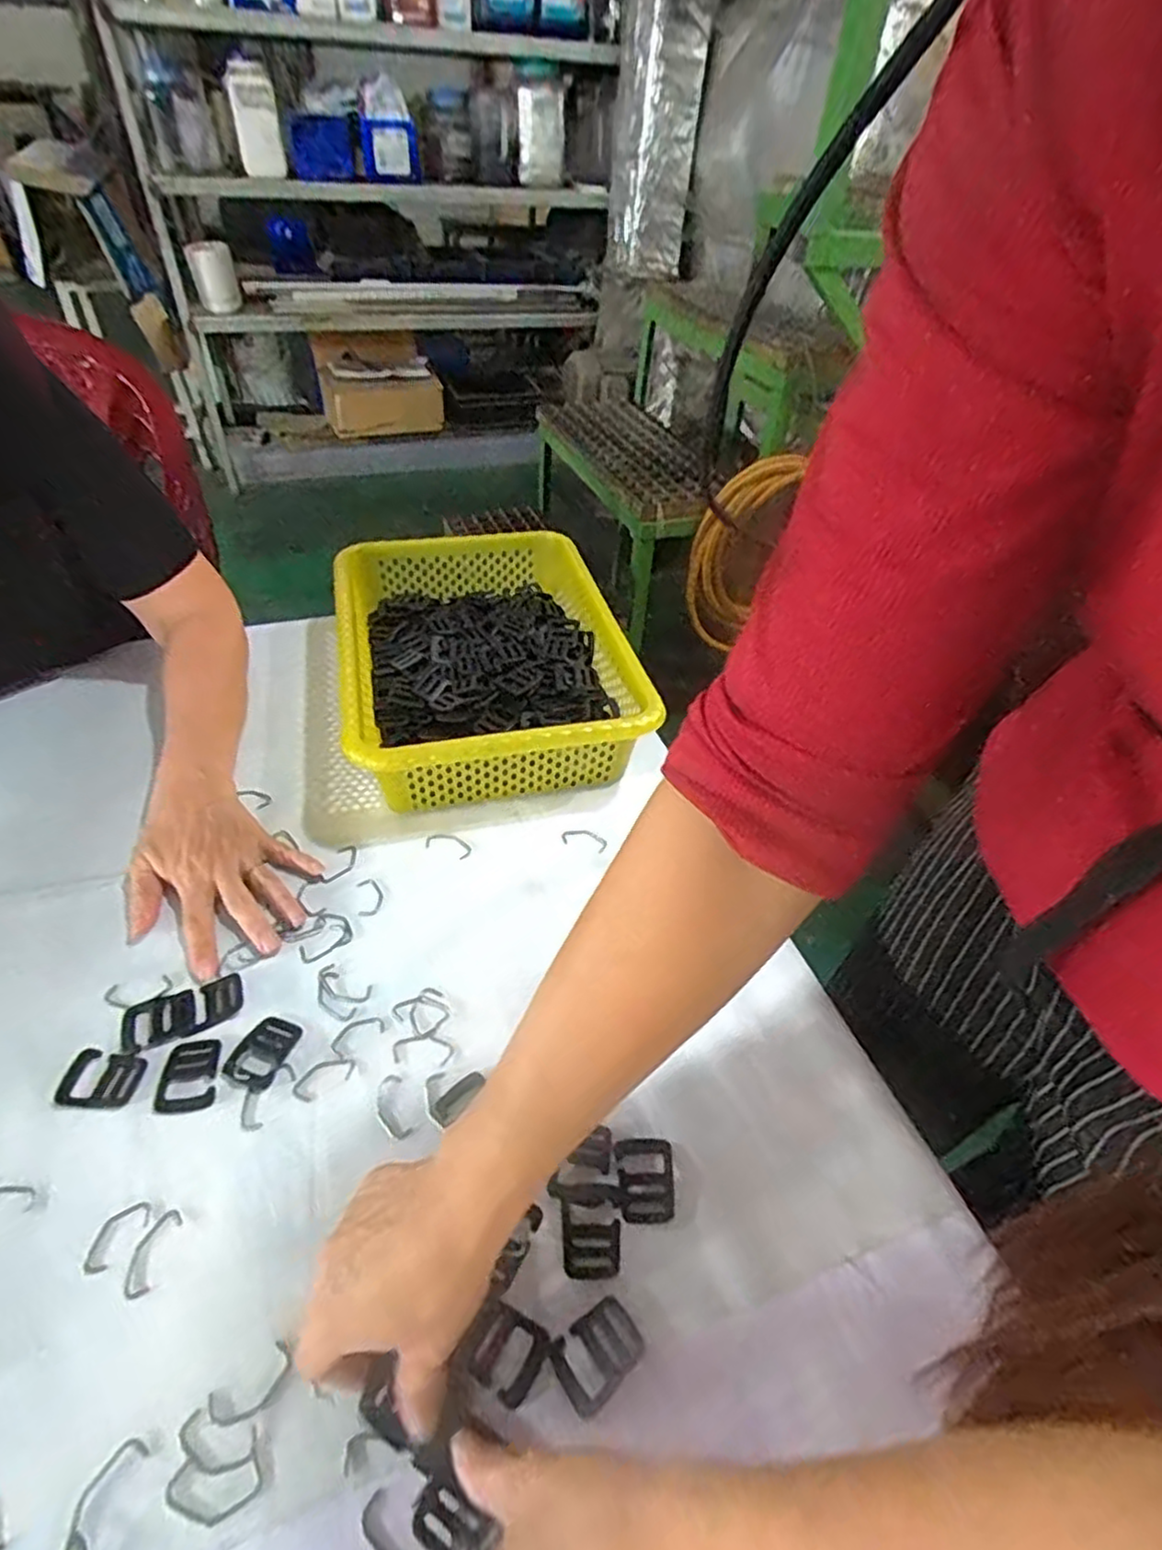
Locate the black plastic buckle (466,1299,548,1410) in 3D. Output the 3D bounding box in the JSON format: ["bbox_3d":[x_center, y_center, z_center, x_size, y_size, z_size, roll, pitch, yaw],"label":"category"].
[{"bbox_3d":[-0.035,0.277,0.336,0.033,0.006,0.032,26,46,20],"label":"black plastic buckle"}]

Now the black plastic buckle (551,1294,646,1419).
[{"bbox_3d":[0.008,0.280,0.339,0.042,0.004,0.031,-24,50,-29],"label":"black plastic buckle"}]

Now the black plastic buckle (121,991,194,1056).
[{"bbox_3d":[-0.268,0.155,0.443,0.042,0.004,0.035,-13,46,-20],"label":"black plastic buckle"}]

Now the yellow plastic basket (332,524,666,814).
[{"bbox_3d":[-0.099,-0.112,0.683,0.251,0.094,0.353,-7,44,-15],"label":"yellow plastic basket"}]

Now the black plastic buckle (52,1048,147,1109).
[{"bbox_3d":[-0.288,0.182,0.418,0.046,0.005,0.034,8,42,2],"label":"black plastic buckle"}]

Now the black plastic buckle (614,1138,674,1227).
[{"bbox_3d":[0.037,0.228,0.394,0.032,0.004,0.043,2,42,-4],"label":"black plastic buckle"}]

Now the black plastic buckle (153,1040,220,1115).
[{"bbox_3d":[-0.237,0.182,0.421,0.032,0.004,0.045,-6,44,-14],"label":"black plastic buckle"}]

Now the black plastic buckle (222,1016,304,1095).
[{"bbox_3d":[-0.199,0.172,0.436,0.033,0.004,0.045,17,43,11],"label":"black plastic buckle"}]

